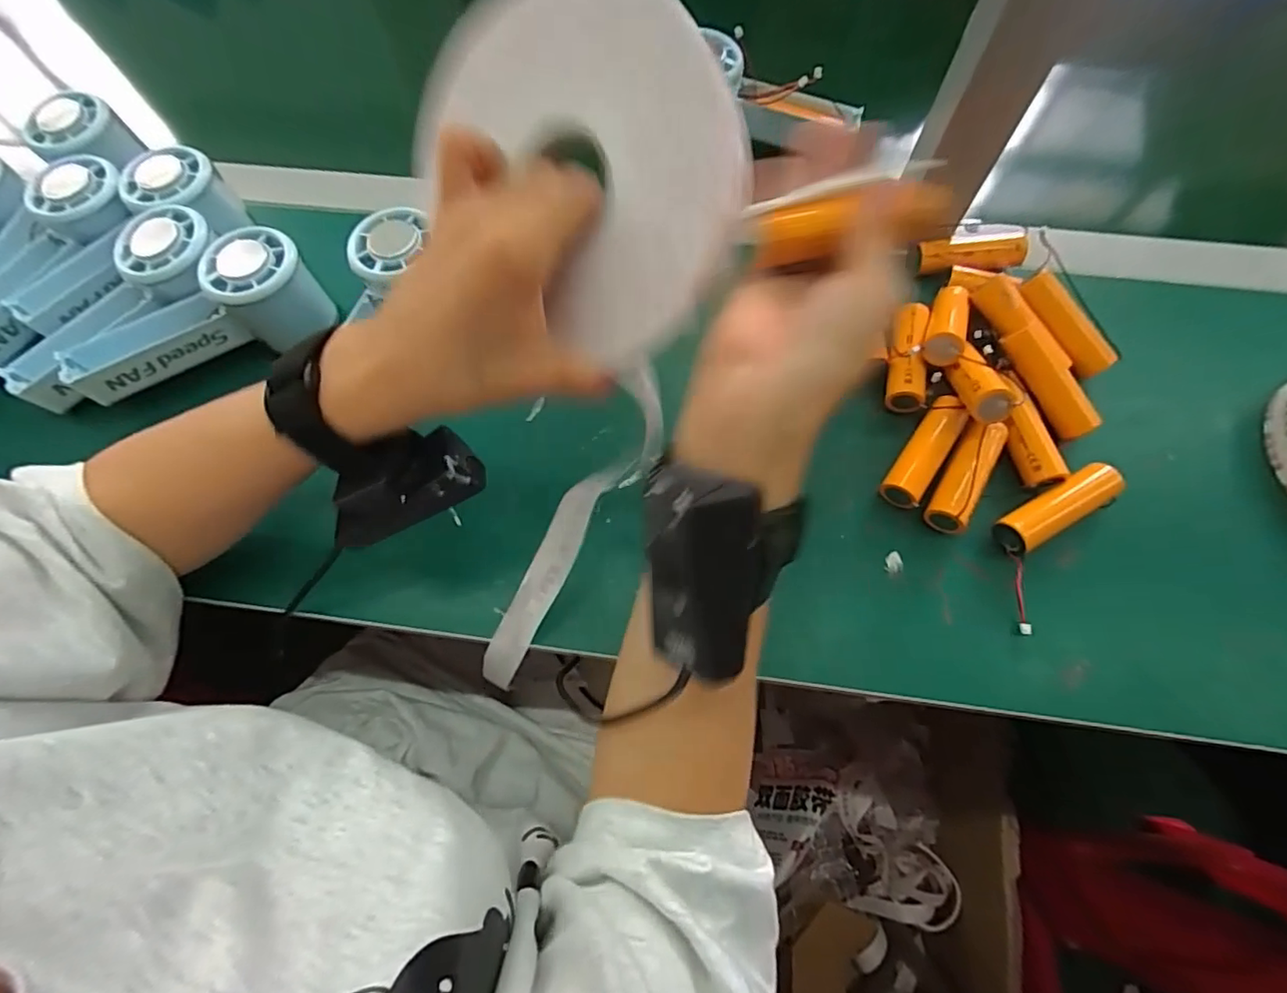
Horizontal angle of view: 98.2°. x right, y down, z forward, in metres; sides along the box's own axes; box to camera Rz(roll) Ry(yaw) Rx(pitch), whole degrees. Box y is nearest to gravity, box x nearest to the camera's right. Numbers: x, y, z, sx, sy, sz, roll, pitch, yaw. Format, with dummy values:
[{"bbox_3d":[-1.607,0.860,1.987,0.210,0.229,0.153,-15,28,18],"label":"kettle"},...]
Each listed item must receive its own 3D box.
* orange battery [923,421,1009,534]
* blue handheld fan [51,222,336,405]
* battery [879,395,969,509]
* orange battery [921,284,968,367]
[{"bbox_3d":[0.185,-0.012,0.318,0.023,0.019,0.067,31,72,13],"label":"orange battery"},{"bbox_3d":[-0.274,-0.103,0.341,0.151,0.046,0.056,-31,71,-11],"label":"blue handheld fan"},{"bbox_3d":[0.165,-0.027,0.325,0.023,0.018,0.069,32,72,13],"label":"battery"},{"bbox_3d":[0.189,-0.108,0.346,0.023,0.019,0.071,22,51,10],"label":"orange battery"}]

